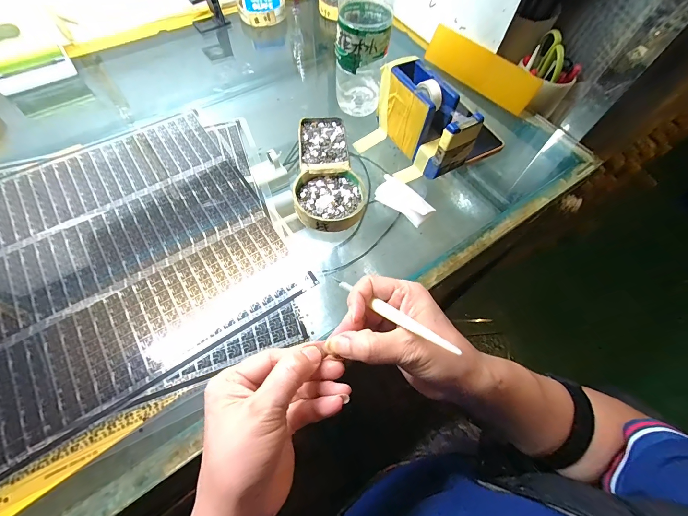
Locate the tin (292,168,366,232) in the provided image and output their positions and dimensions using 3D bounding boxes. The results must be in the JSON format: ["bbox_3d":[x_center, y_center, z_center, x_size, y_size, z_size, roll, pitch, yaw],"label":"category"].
[{"bbox_3d":[-0.016,-0.066,0.351,0.080,0.022,0.078,1,63,-3],"label":"tin"}]

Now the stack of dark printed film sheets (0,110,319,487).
[{"bbox_3d":[-0.294,0.013,0.307,0.422,0.008,0.324,-31,69,-17],"label":"stack of dark printed film sheets"}]

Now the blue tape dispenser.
[{"bbox_3d":[0.098,-0.164,0.372,0.044,0.085,0.124,-27,68,-16],"label":"blue tape dispenser"}]

